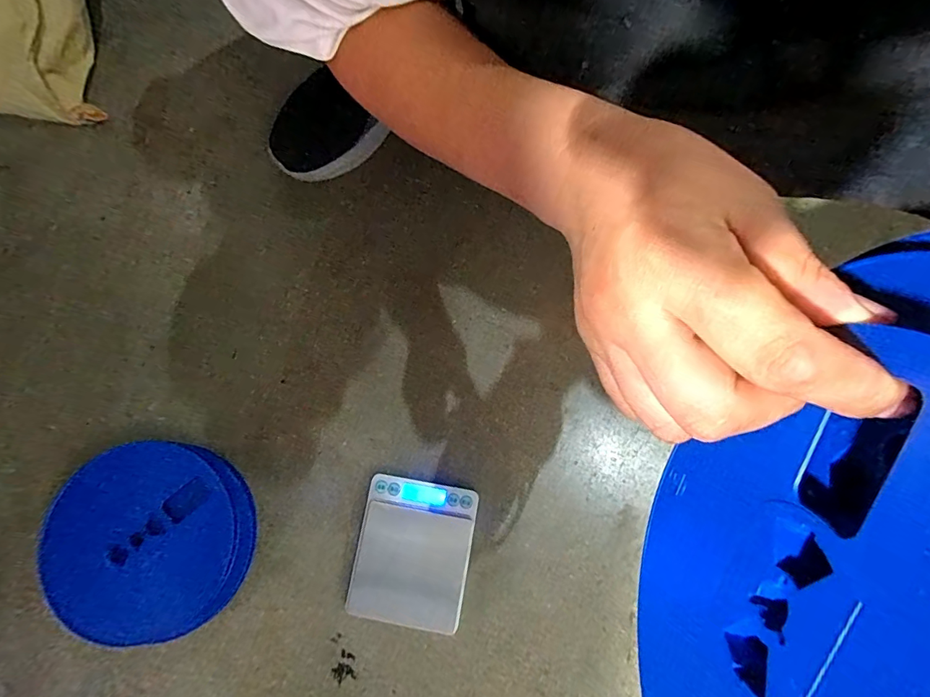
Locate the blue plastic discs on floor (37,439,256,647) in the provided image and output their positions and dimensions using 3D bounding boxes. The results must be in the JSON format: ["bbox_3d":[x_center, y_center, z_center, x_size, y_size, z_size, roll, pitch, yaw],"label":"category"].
[{"bbox_3d":[-0.292,0.176,0.424,0.174,0.030,0.169,0,77,0],"label":"blue plastic discs on floor"}]

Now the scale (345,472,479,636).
[{"bbox_3d":[-0.048,0.187,0.424,0.103,0.024,0.121,11,77,3],"label":"scale"}]

